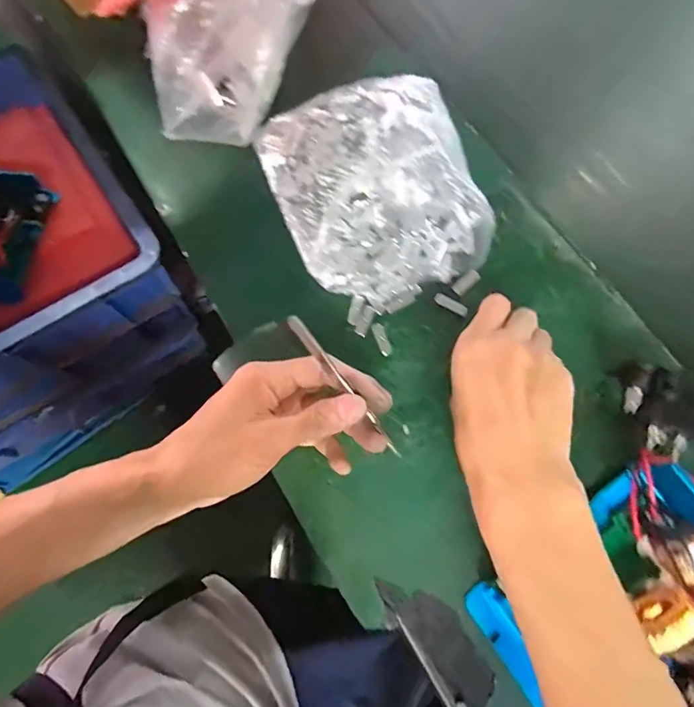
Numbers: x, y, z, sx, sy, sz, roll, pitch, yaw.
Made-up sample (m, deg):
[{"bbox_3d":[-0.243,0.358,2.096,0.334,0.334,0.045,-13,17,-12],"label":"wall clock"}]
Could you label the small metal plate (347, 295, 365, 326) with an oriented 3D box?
[{"bbox_3d":[0.007,-0.035,0.377,0.010,0.004,0.025,18,73,6],"label":"small metal plate"}]

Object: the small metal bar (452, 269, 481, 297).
[{"bbox_3d":[0.098,-0.058,0.383,0.024,0.004,0.012,-39,76,-11],"label":"small metal bar"}]

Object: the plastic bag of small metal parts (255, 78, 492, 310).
[{"bbox_3d":[0.028,-0.141,0.392,0.160,0.042,0.190,-24,74,-7],"label":"plastic bag of small metal parts"}]

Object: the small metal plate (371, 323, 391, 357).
[{"bbox_3d":[0.028,-0.011,0.375,0.009,0.005,0.027,-20,73,-6],"label":"small metal plate"}]

